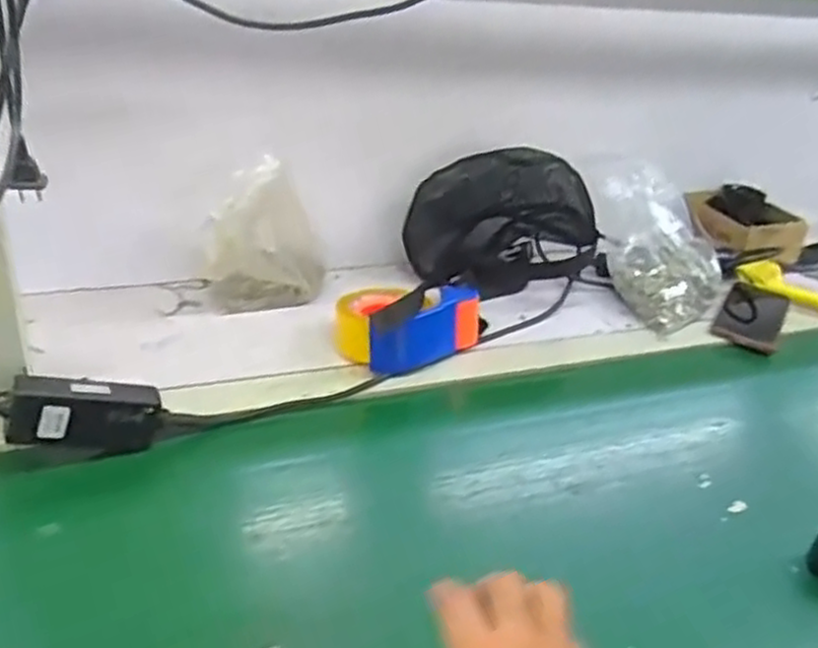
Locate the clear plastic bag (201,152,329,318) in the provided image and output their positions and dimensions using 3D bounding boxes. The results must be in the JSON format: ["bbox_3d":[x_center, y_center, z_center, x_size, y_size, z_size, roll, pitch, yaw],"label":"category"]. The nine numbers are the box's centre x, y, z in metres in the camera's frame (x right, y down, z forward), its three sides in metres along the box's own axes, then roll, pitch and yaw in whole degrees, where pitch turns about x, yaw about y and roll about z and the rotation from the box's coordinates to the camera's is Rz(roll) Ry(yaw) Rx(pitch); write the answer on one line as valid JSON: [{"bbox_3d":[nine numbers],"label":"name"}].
[{"bbox_3d":[-0.162,-0.094,0.861,0.145,0.159,0.064,-4,32,-19],"label":"clear plastic bag"}]

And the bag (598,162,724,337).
[{"bbox_3d":[0.325,-0.097,0.972,0.164,0.155,0.160,19,32,20],"label":"bag"}]

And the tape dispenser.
[{"bbox_3d":[-0.001,-0.008,0.824,0.151,0.078,0.101,-14,36,-32],"label":"tape dispenser"}]

